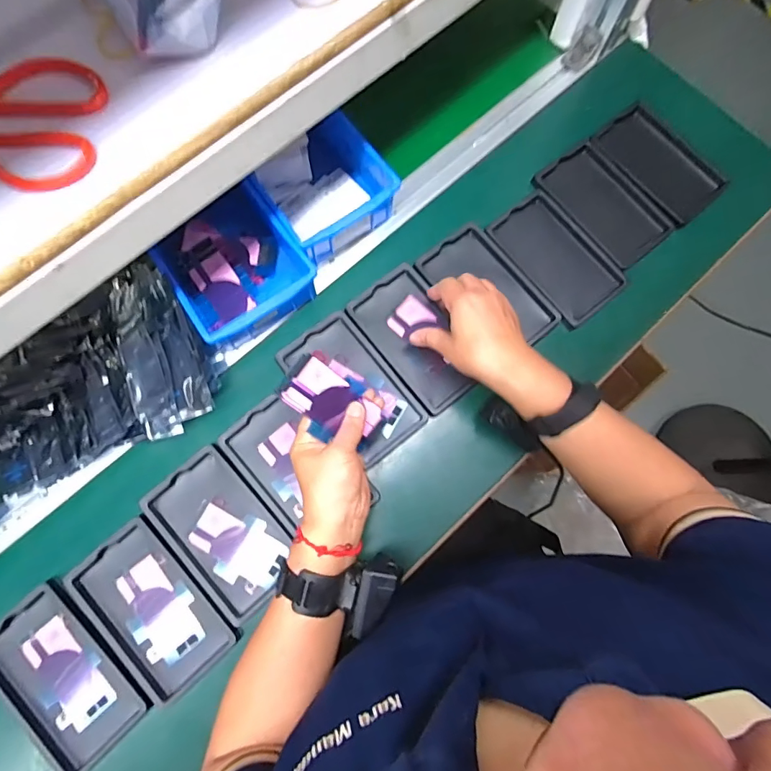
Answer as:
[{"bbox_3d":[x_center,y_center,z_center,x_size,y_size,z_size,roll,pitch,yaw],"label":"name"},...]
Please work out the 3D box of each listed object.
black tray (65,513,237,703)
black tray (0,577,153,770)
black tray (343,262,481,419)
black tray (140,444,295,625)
[{"bbox_3d":[-0.228,0.218,0.436,0.094,0.015,0.155,-42,81,-9],"label":"black tray"},{"bbox_3d":[-0.308,0.278,0.427,0.101,0.020,0.156,-41,81,-9],"label":"black tray"},{"bbox_3d":[0.037,-0.054,0.503,0.091,0.013,0.160,-36,80,-8],"label":"black tray"},{"bbox_3d":[-0.164,0.149,0.455,0.094,0.017,0.157,-41,81,-9],"label":"black tray"}]

